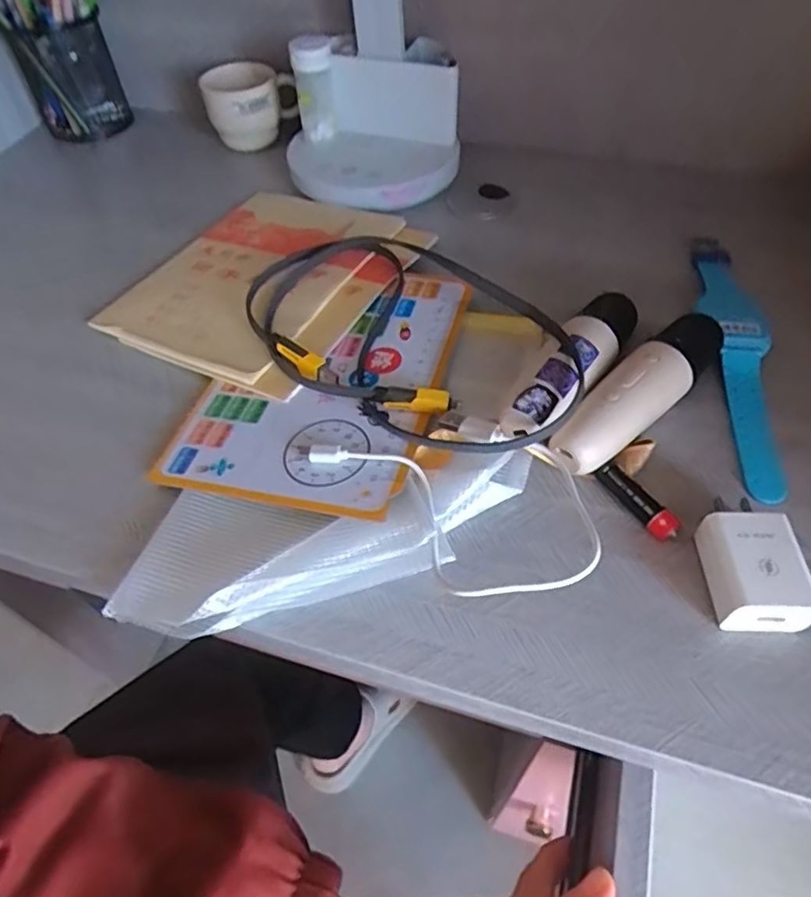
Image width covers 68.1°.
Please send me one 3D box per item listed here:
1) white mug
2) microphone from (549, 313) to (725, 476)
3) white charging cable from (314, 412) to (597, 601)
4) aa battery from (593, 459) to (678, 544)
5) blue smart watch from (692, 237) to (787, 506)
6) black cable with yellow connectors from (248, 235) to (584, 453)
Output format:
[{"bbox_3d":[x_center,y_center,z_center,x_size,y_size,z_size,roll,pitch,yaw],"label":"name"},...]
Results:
[{"bbox_3d":[-0.135,-0.300,0.527,0.082,0.053,0.053,-13,51,-8],"label":"white mug"},{"bbox_3d":[0.132,-0.033,0.333,0.138,0.030,0.033,-36,58,-24],"label":"microphone"},{"bbox_3d":[0.027,0.020,0.297,0.083,0.026,0.142,-36,58,-24],"label":"white charging cable"},{"bbox_3d":[0.118,0.025,0.303,0.014,0.013,0.048,-25,54,-16],"label":"aa battery"},{"bbox_3d":[0.202,-0.063,0.363,0.036,0.021,0.212,7,51,8],"label":"blue smart watch"},{"bbox_3d":[0.000,-0.073,0.360,0.145,0.034,0.233,-29,55,-20],"label":"black cable with yellow connectors"}]

